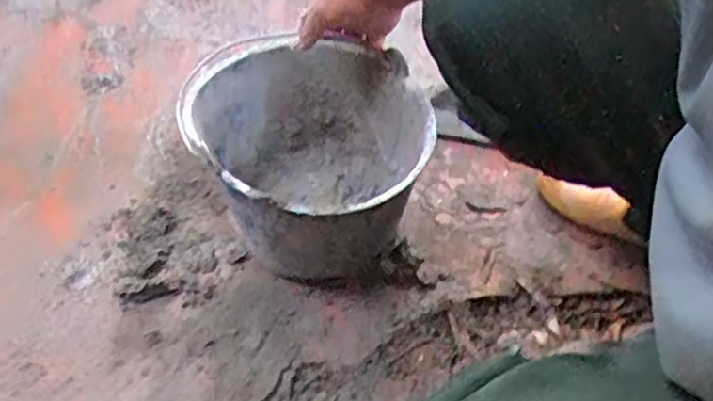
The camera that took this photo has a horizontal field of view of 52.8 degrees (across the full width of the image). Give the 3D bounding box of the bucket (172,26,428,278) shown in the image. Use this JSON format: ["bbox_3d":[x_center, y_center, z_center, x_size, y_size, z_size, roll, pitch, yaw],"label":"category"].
[{"bbox_3d":[-0.047,-0.047,0.787,0.233,0.161,0.275,-20,50,-12],"label":"bucket"}]

